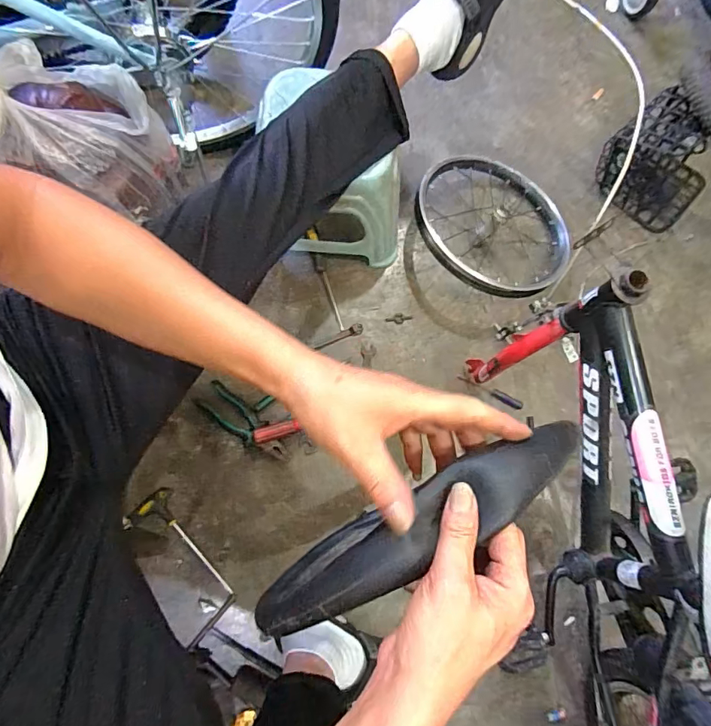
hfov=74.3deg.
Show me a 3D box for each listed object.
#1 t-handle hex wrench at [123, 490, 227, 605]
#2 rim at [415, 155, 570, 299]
[{"bbox_3d":[-0.287,0.328,0.771,0.097,0.034,0.245,-31,79,-9],"label":"t-handle hex wrench"},{"bbox_3d":[0.264,-0.279,0.924,0.306,0.072,0.316,17,64,-4],"label":"rim"}]

